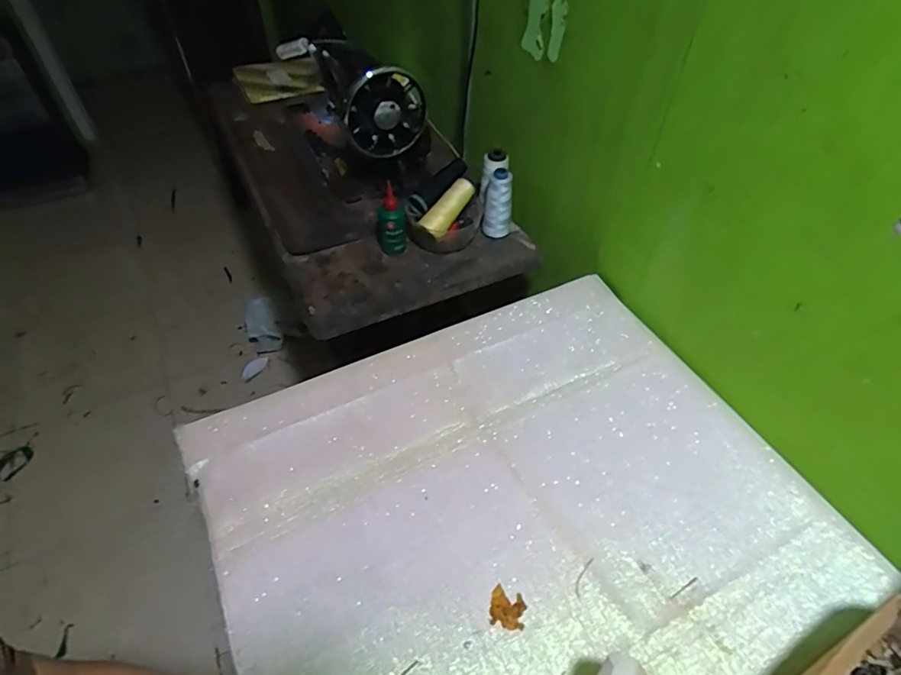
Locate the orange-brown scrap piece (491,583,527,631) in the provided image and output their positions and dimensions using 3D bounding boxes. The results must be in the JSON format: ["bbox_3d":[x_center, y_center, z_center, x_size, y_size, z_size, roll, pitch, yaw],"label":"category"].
[{"bbox_3d":[0.055,0.259,0.500,0.033,0.004,0.035,9,49,9],"label":"orange-brown scrap piece"}]

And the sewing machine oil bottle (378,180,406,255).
[{"bbox_3d":[-0.093,-0.182,0.812,0.045,0.114,0.039,-13,49,-10],"label":"sewing machine oil bottle"}]

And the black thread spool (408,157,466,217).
[{"bbox_3d":[-0.020,-0.244,0.838,0.035,0.034,0.118,35,74,28],"label":"black thread spool"}]

